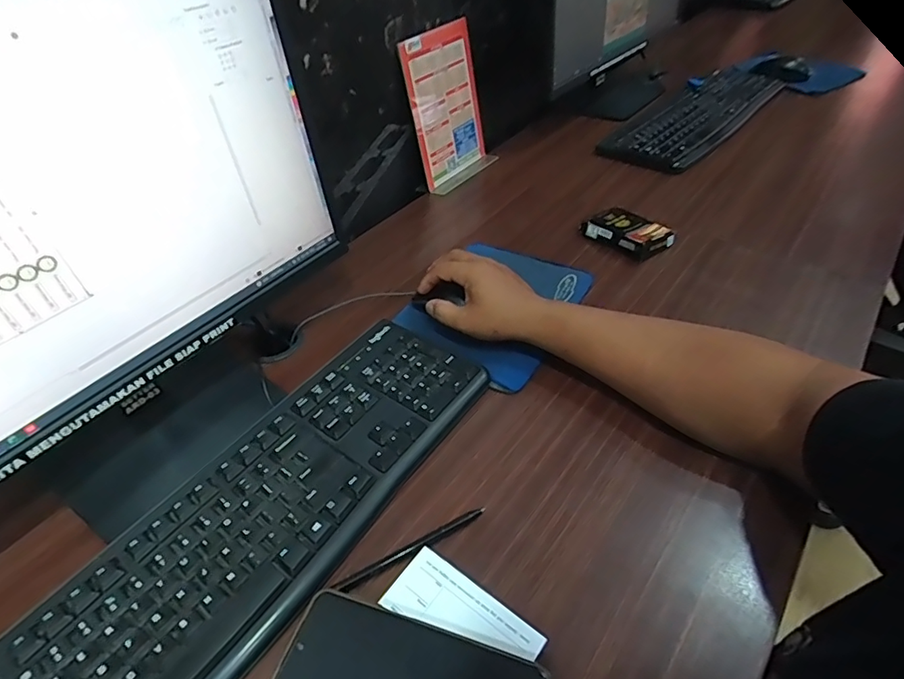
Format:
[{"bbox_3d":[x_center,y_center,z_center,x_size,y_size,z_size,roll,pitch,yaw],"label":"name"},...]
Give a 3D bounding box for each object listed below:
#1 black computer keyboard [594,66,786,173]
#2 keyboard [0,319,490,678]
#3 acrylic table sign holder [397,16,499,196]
[{"bbox_3d":[0.474,-0.429,0.967,0.520,0.041,0.153,-36,52,-28],"label":"black computer keyboard"},{"bbox_3d":[-0.145,0.133,0.412,0.148,0.015,0.420,29,54,24],"label":"keyboard"},{"bbox_3d":[-0.005,-0.358,0.801,0.052,0.216,0.143,24,53,37],"label":"acrylic table sign holder"}]

